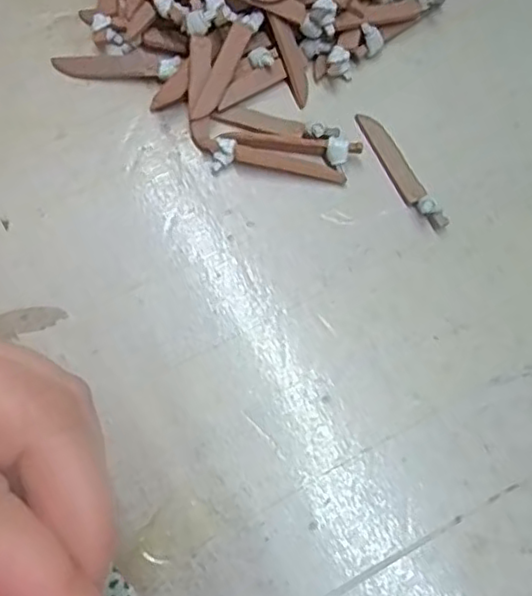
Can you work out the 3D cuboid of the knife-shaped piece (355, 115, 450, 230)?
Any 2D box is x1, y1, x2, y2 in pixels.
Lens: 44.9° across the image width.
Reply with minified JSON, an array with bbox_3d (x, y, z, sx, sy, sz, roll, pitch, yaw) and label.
[{"bbox_3d":[0.054,-0.053,0.261,0.010,0.012,0.058,-27,76,-9],"label":"knife-shaped piece"}]

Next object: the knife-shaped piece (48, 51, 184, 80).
[{"bbox_3d":[-0.063,-0.098,0.272,0.054,0.008,0.011,5,73,-1],"label":"knife-shaped piece"}]

